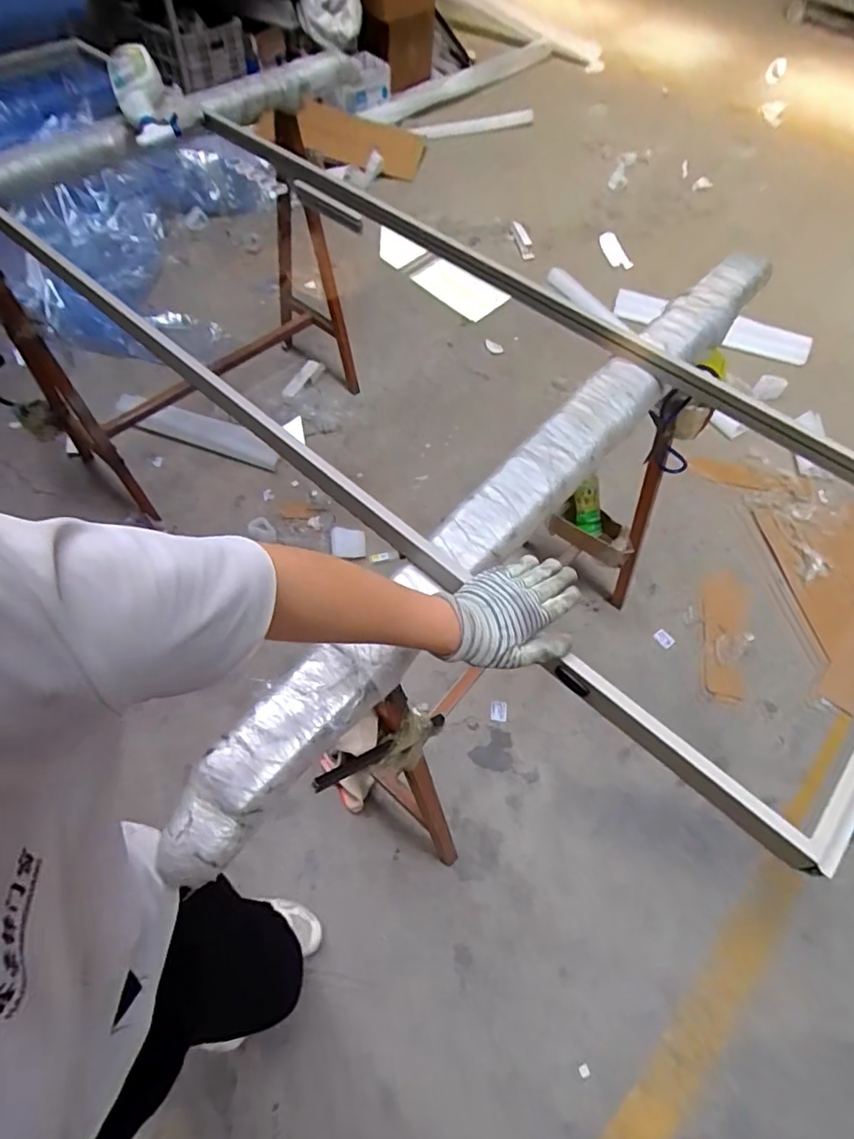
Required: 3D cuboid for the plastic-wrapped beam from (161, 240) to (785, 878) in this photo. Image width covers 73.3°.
[{"bbox_3d":[0.166,-0.140,0.748,0.090,0.041,1.205,36,63,18],"label":"plastic-wrapped beam"}]

